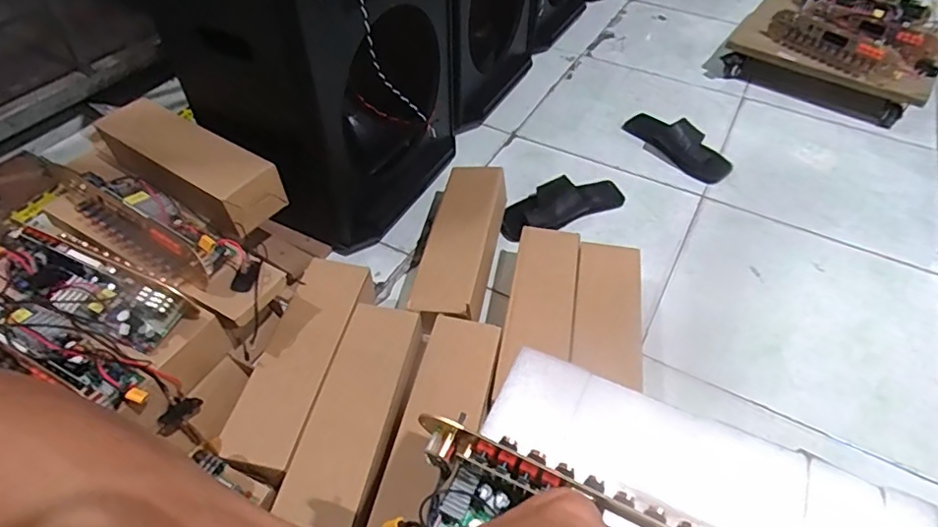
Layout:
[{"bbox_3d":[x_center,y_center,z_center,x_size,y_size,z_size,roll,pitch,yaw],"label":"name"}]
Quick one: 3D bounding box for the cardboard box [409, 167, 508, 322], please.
[{"bbox_3d":[-0.010,-0.029,0.877,0.100,0.105,0.309,9,49,7],"label":"cardboard box"}]

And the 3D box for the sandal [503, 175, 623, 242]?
[{"bbox_3d":[0.166,-0.112,0.992,0.249,0.052,0.091,-23,53,-20],"label":"sandal"}]

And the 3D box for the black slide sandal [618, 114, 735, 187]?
[{"bbox_3d":[0.419,-0.249,1.110,0.077,0.059,0.232,-34,57,-27],"label":"black slide sandal"}]

